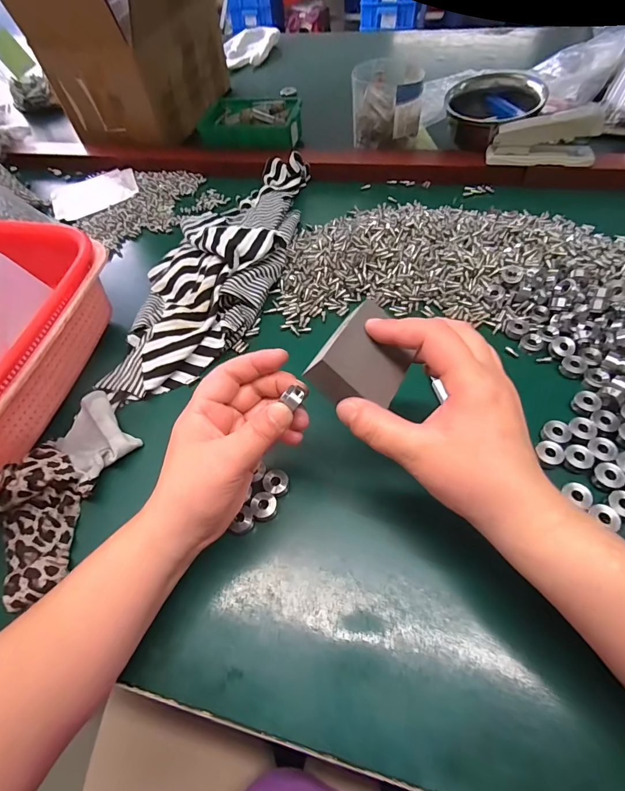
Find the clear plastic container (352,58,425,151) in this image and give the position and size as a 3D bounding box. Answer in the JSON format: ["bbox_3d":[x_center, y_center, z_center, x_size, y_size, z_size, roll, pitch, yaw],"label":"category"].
[{"bbox_3d":[0.110,-0.421,0.573,0.100,0.086,0.085,6,57,9],"label":"clear plastic container"}]

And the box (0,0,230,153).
[{"bbox_3d":[-0.266,-0.565,0.634,0.188,0.214,0.307,12,59,13],"label":"box"}]

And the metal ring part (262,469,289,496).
[{"bbox_3d":[-0.028,0.068,0.308,0.020,0.005,0.019,26,63,20],"label":"metal ring part"}]

